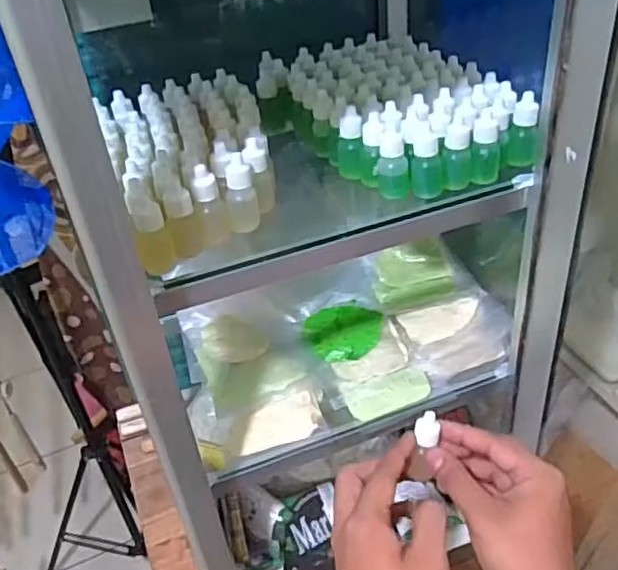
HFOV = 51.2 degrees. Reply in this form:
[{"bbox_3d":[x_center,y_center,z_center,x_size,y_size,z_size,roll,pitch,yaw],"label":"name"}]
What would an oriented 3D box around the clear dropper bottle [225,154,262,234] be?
[{"bbox_3d":[-0.048,-0.065,0.459,0.022,0.054,0.019,-6,39,-1],"label":"clear dropper bottle"}]

